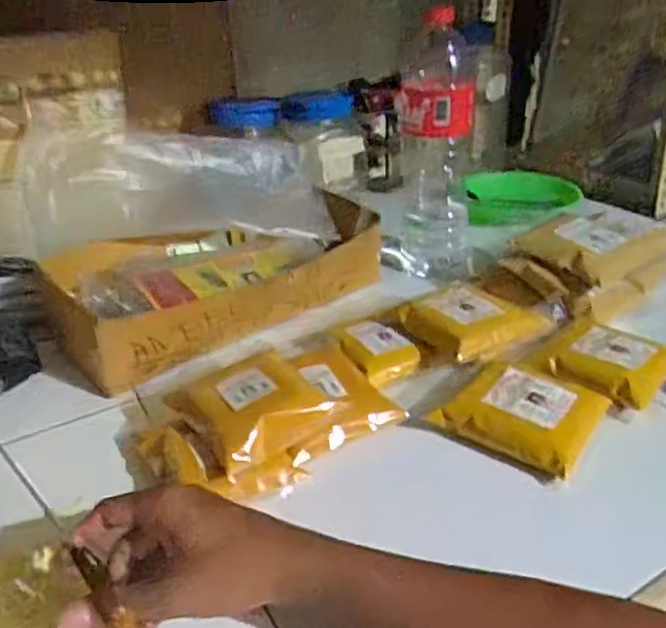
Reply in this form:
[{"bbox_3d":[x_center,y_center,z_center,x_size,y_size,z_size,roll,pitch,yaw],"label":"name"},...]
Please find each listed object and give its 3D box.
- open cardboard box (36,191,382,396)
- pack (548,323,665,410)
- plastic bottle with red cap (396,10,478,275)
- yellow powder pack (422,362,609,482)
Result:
[{"bbox_3d":[-0.128,-0.047,0.755,0.374,0.074,0.192,-23,35,-34],"label":"open cardboard box"},{"bbox_3d":[0.273,0.039,0.617,0.102,0.034,0.090,-27,37,-37],"label":"pack"},{"bbox_3d":[0.129,-0.194,0.799,0.093,0.315,0.077,3,29,9],"label":"plastic bottle with red cap"},{"bbox_3d":[0.163,0.084,0.566,0.121,0.047,0.108,18,34,32],"label":"yellow powder pack"}]

